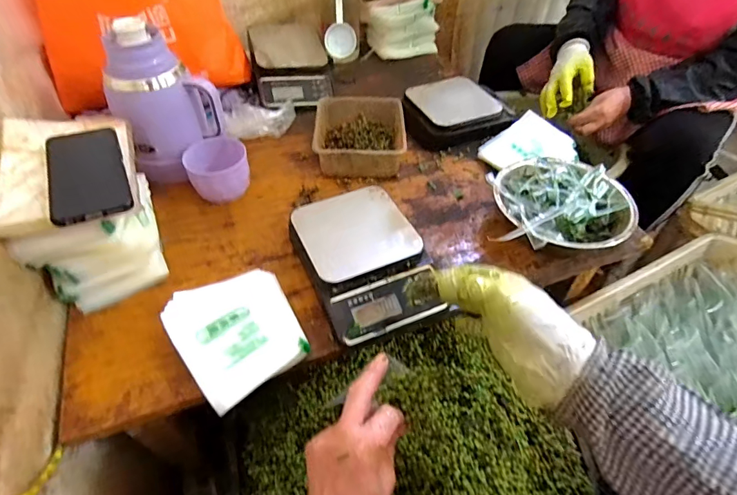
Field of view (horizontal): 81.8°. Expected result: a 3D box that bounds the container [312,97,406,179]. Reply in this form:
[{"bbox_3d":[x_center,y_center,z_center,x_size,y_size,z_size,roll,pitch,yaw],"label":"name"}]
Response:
[{"bbox_3d":[-0.016,-0.194,0.748,0.148,0.061,0.179,0,48,-2],"label":"container"}]

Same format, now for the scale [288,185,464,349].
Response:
[{"bbox_3d":[-0.005,0.016,0.555,0.148,0.047,0.212,-19,52,-18],"label":"scale"}]

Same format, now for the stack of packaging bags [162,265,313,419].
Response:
[{"bbox_3d":[-0.149,0.097,0.495,0.131,0.042,0.151,-26,54,-23],"label":"stack of packaging bags"}]

